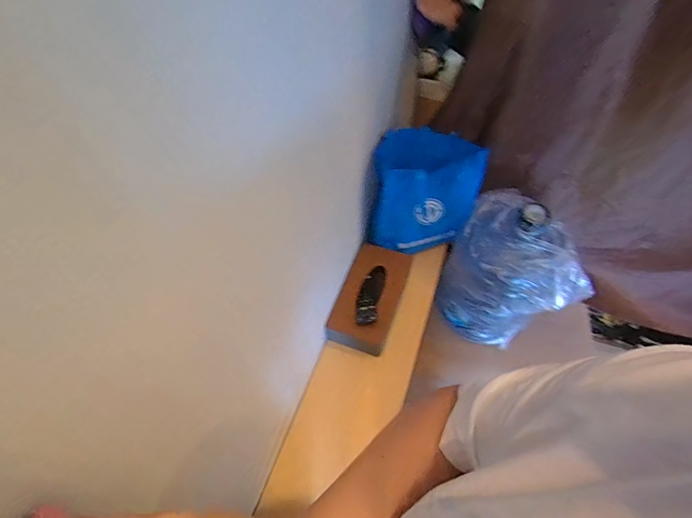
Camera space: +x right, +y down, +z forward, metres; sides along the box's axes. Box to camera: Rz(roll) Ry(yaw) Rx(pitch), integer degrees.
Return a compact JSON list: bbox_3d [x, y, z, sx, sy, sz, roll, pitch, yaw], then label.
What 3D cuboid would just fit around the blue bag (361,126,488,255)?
[{"bbox_3d":[0.178,-0.139,0.917,0.228,0.240,0.182,15,57,14],"label":"blue bag"}]

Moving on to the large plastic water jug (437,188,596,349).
[{"bbox_3d":[0.390,0.033,1.001,0.281,0.414,0.239,13,57,13],"label":"large plastic water jug"}]

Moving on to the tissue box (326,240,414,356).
[{"bbox_3d":[0.058,0.081,0.921,0.130,0.084,0.253,16,58,15],"label":"tissue box"}]

